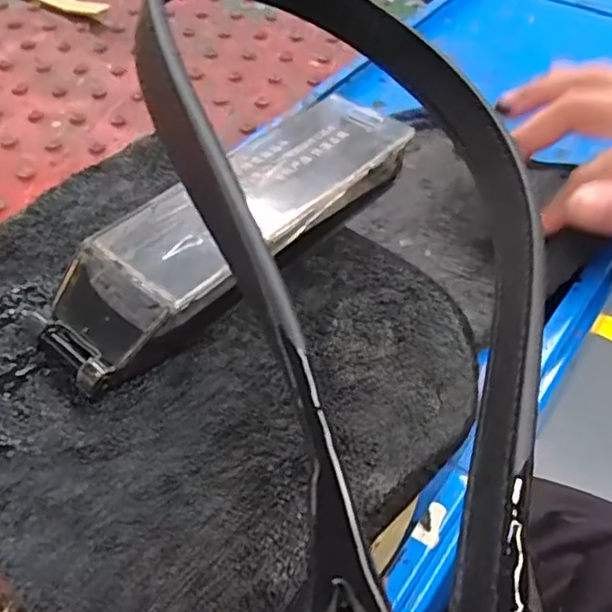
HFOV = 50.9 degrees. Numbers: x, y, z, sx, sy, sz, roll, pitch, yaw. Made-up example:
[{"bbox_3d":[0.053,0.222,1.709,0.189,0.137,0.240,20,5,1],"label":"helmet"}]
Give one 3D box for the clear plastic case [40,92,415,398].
[{"bbox_3d":[-0.023,-0.029,0.222,0.044,0.021,0.144,33,57,25],"label":"clear plastic case"}]

